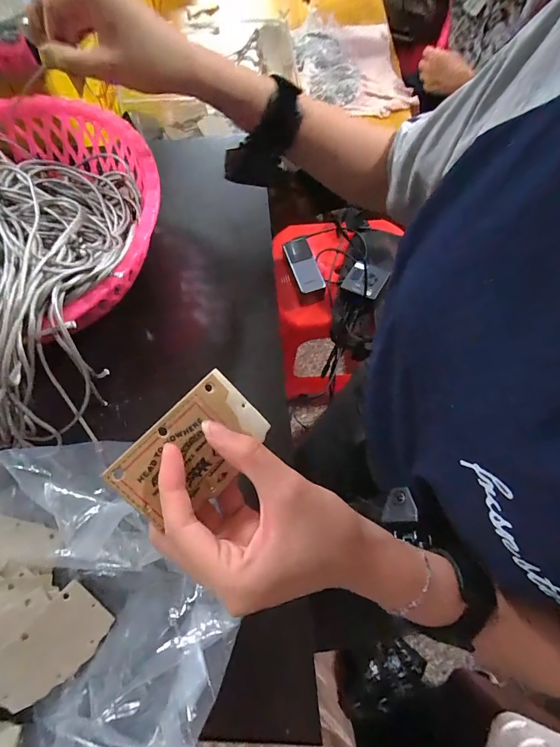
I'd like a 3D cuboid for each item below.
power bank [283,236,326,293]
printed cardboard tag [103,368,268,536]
[{"bbox_3d":[0.048,-0.227,0.723,0.054,0.023,0.140,-15,72,-4],"label":"power bank"},{"bbox_3d":[-0.047,0.042,0.198,0.051,0.004,0.083,48,61,-11],"label":"printed cardboard tag"}]

